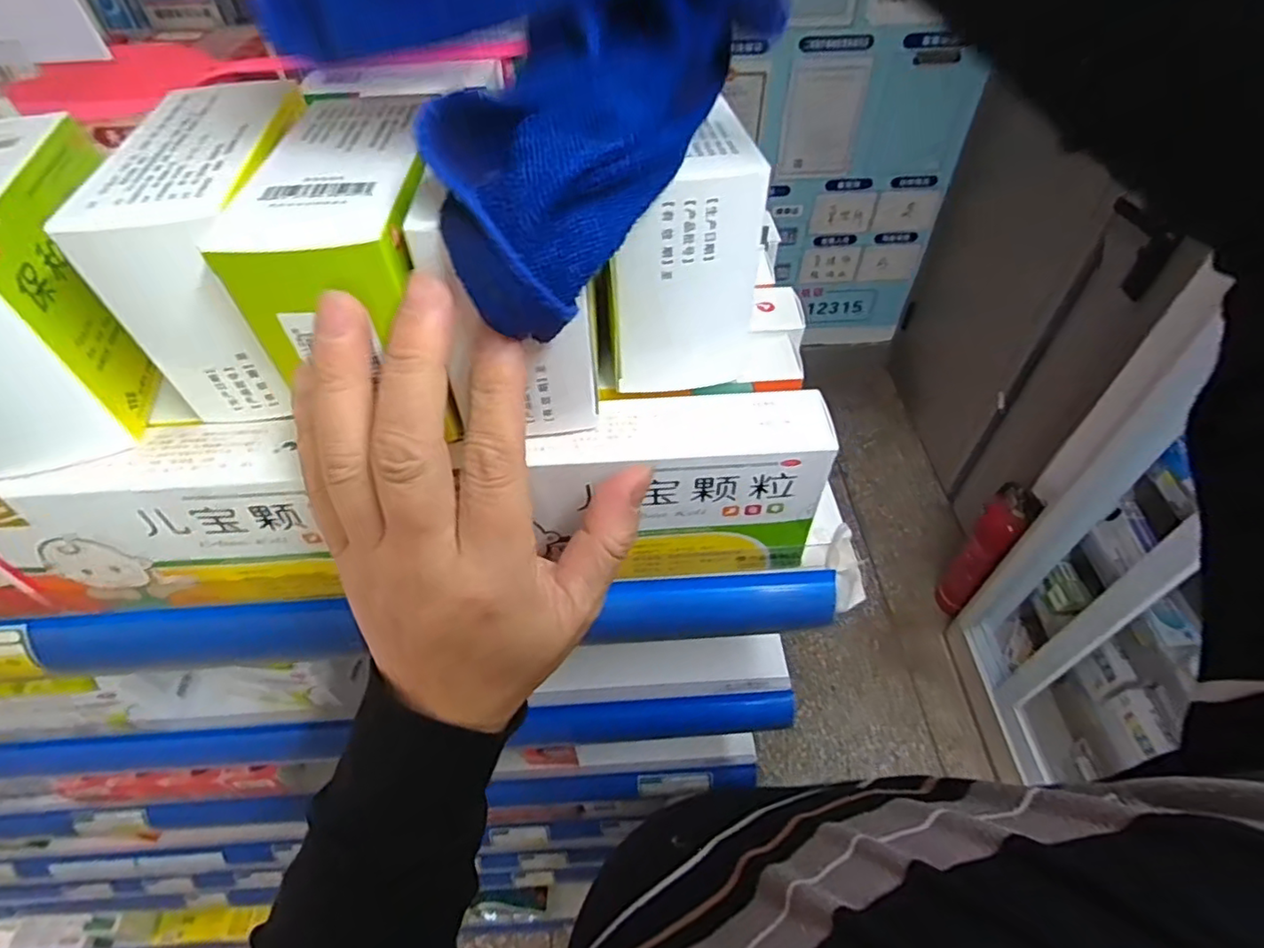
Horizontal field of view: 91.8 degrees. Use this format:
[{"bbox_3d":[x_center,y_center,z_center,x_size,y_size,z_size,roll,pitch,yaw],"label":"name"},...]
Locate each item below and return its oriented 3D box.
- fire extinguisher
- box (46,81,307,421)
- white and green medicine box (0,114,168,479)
[{"bbox_3d":[0.941,0.198,1.642,0.118,0.490,0.104,-32,56,-23],"label":"fire extinguisher"},{"bbox_3d":[-0.162,-0.097,0.257,0.060,0.079,0.115,-2,50,0],"label":"box"},{"bbox_3d":[-0.239,-0.073,0.251,0.057,0.093,0.122,-11,51,-7],"label":"white and green medicine box"}]

